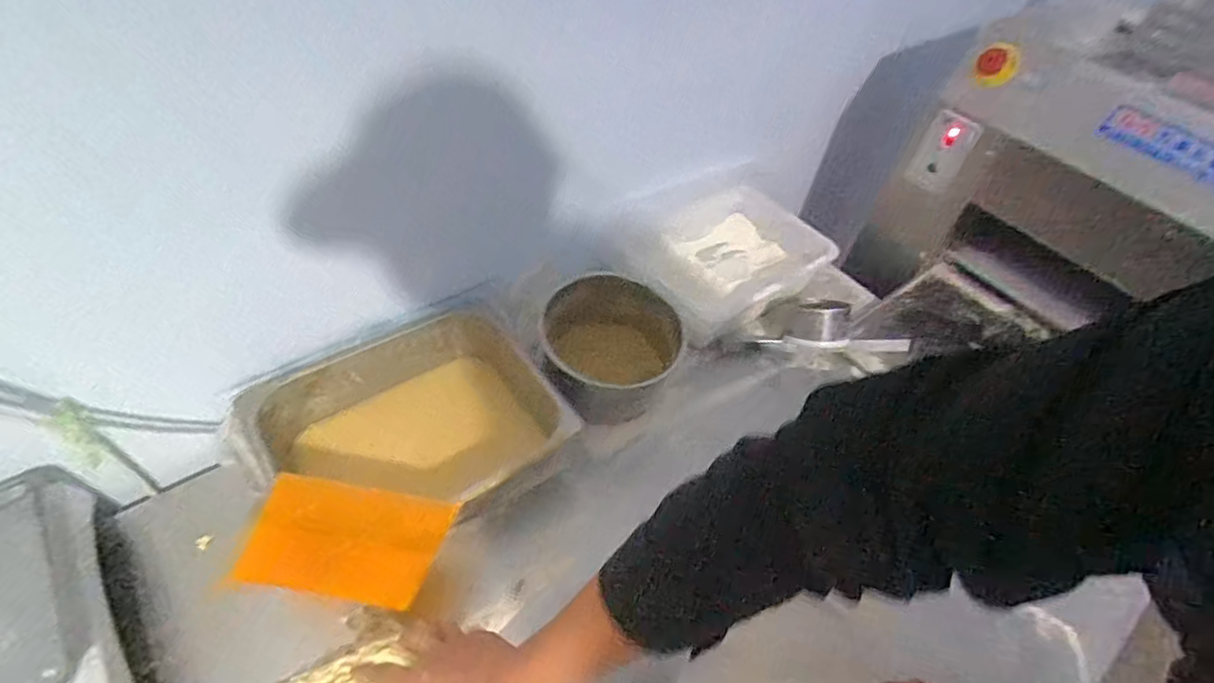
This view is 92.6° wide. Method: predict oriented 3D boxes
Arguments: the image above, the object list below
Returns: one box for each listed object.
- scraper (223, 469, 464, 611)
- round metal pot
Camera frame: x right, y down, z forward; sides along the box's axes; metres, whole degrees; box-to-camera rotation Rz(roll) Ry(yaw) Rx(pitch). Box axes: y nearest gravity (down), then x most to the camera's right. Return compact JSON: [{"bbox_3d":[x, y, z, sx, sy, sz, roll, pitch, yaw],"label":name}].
[{"bbox_3d":[-0.252,0.194,0.572,0.173,0.008,0.104,16,57,-8],"label":"scraper"},{"bbox_3d":[-0.006,0.018,0.828,0.195,0.136,0.191,3,49,-4],"label":"round metal pot"}]

